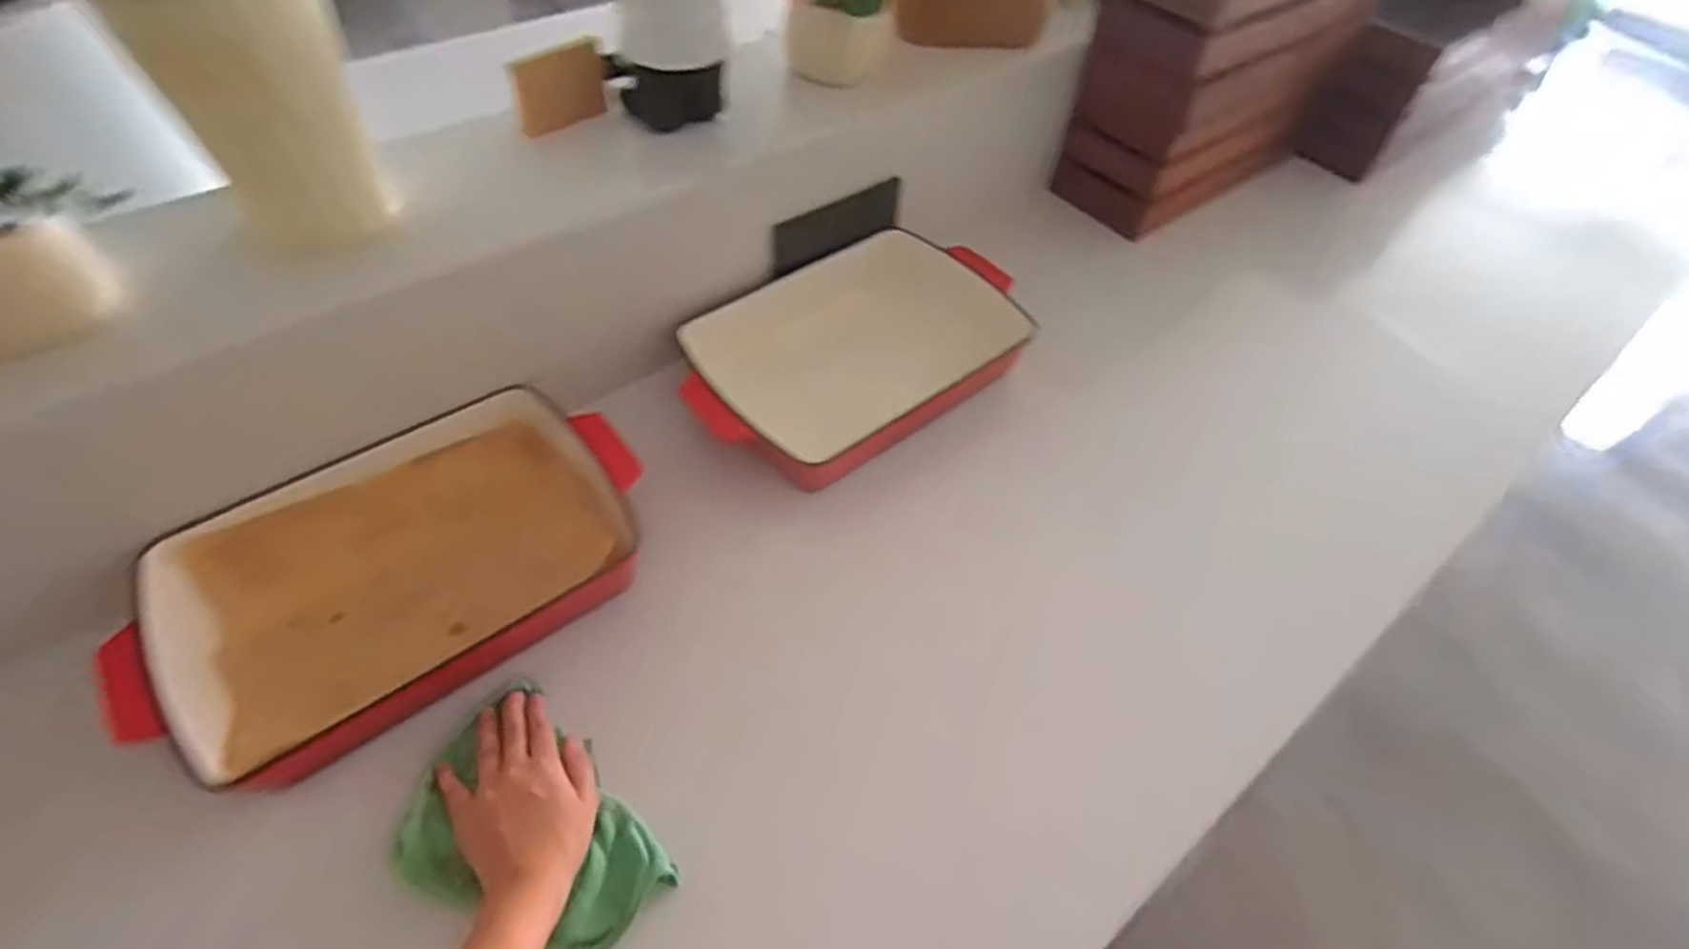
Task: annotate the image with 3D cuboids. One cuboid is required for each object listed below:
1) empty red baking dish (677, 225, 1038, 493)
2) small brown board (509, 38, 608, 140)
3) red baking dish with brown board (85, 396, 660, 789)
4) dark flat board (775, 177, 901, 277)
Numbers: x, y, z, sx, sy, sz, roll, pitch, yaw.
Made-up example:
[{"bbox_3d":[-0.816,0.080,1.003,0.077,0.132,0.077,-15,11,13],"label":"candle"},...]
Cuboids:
[{"bbox_3d":[0.014,-0.131,0.777,0.372,0.059,0.257,-32,60,-23],"label":"empty red baking dish"},{"bbox_3d":[-0.258,-0.357,0.688,0.011,0.067,0.093,37,58,22],"label":"small brown board"},{"bbox_3d":[-0.352,0.077,0.608,0.378,0.071,0.251,-33,60,-24],"label":"red baking dish with brown board"},{"bbox_3d":[-0.004,-0.275,0.823,0.172,0.053,0.012,-29,45,-25],"label":"dark flat board"}]

